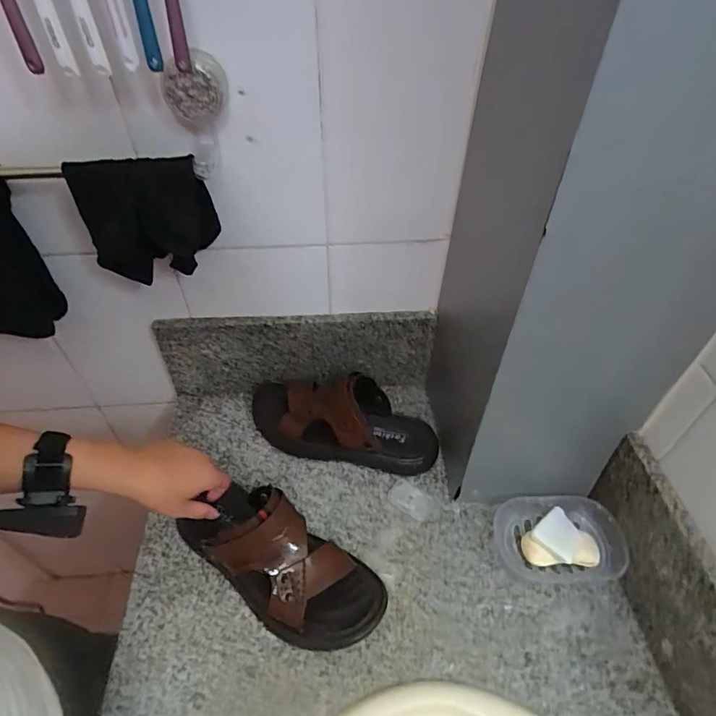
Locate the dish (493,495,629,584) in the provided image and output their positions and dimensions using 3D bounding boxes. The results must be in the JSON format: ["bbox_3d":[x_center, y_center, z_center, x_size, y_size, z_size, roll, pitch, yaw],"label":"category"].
[{"bbox_3d":[0.251,0.233,0.578,0.151,0.056,0.097,0,45,-2],"label":"dish"}]

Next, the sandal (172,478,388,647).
[{"bbox_3d":[-0.099,0.226,0.528,0.265,0.107,0.106,27,50,18],"label":"sandal"}]

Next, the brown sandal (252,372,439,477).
[{"bbox_3d":[-0.025,0.081,0.684,0.292,0.097,0.116,9,46,7],"label":"brown sandal"}]

